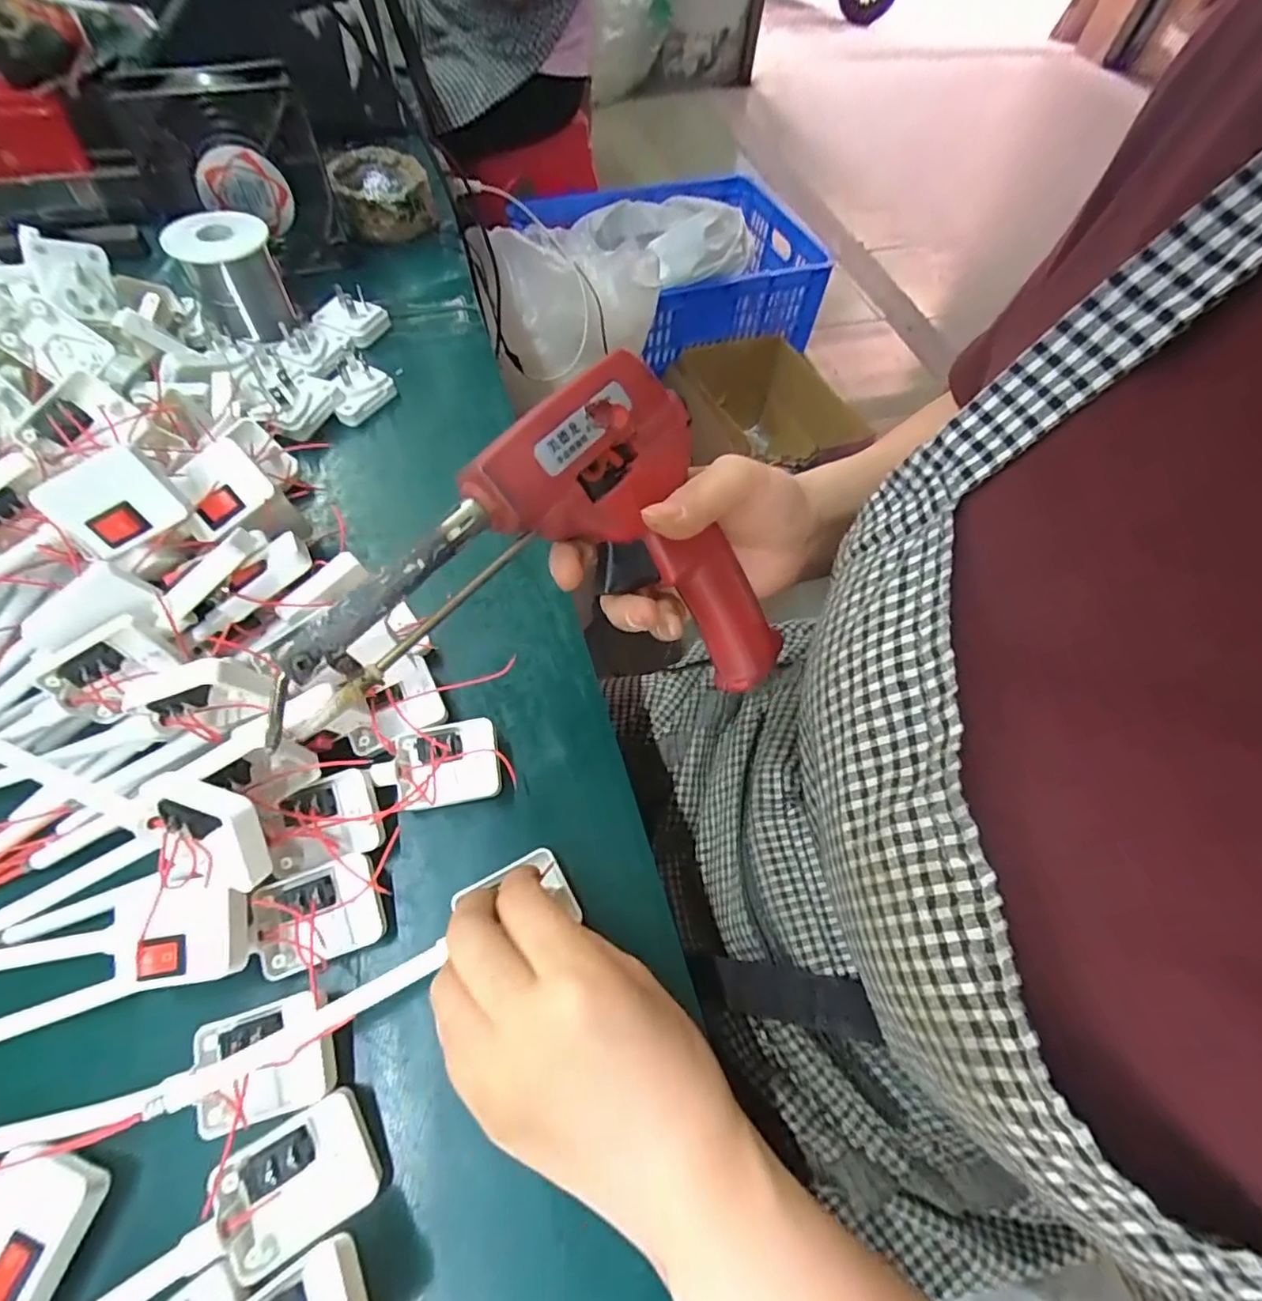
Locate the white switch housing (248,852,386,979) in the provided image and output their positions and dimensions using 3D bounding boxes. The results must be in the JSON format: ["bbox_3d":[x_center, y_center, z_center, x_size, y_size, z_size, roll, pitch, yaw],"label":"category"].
[{"bbox_3d":[-0.134,0.112,0.254,0.049,0.015,0.038,-17,63,-14],"label":"white switch housing"}]

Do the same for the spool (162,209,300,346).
[{"bbox_3d":[-0.279,-0.263,0.422,0.058,0.057,0.063,2,60,-3],"label":"spool"}]

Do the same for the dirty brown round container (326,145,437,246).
[{"bbox_3d":[-0.217,-0.397,0.524,0.079,0.047,0.083,2,60,-3],"label":"dirty brown round container"}]

